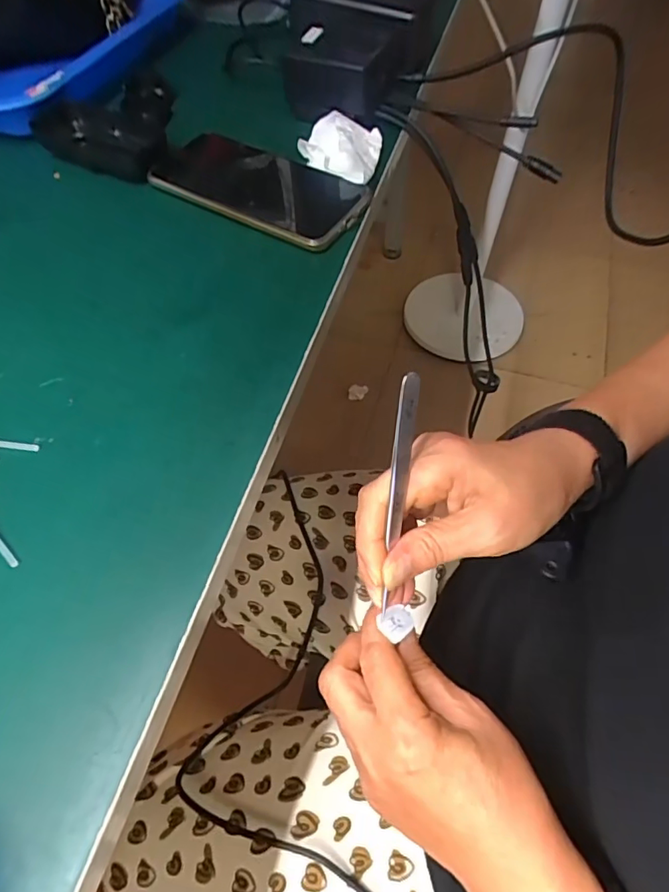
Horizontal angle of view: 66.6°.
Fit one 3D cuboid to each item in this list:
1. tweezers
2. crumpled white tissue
[{"bbox_3d":[0.030,0.030,0.247,0.007,0.132,0.004,5,20,3],"label":"tweezers"},{"bbox_3d":[0.004,-0.228,0.389,0.059,0.022,0.072,10,59,7],"label":"crumpled white tissue"}]

